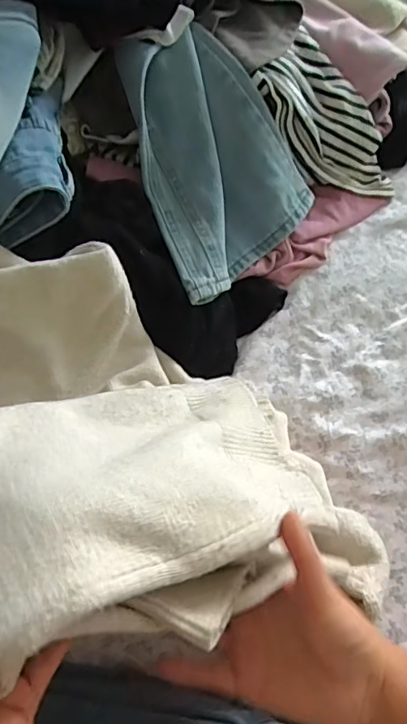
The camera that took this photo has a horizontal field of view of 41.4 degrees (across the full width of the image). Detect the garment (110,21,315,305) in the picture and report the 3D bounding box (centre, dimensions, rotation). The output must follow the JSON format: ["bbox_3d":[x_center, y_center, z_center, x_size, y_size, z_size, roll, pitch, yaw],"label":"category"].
[{"bbox_3d":[0.018,-0.222,0.577,0.177,0.047,0.282,-20,94,-10],"label":"garment"}]

